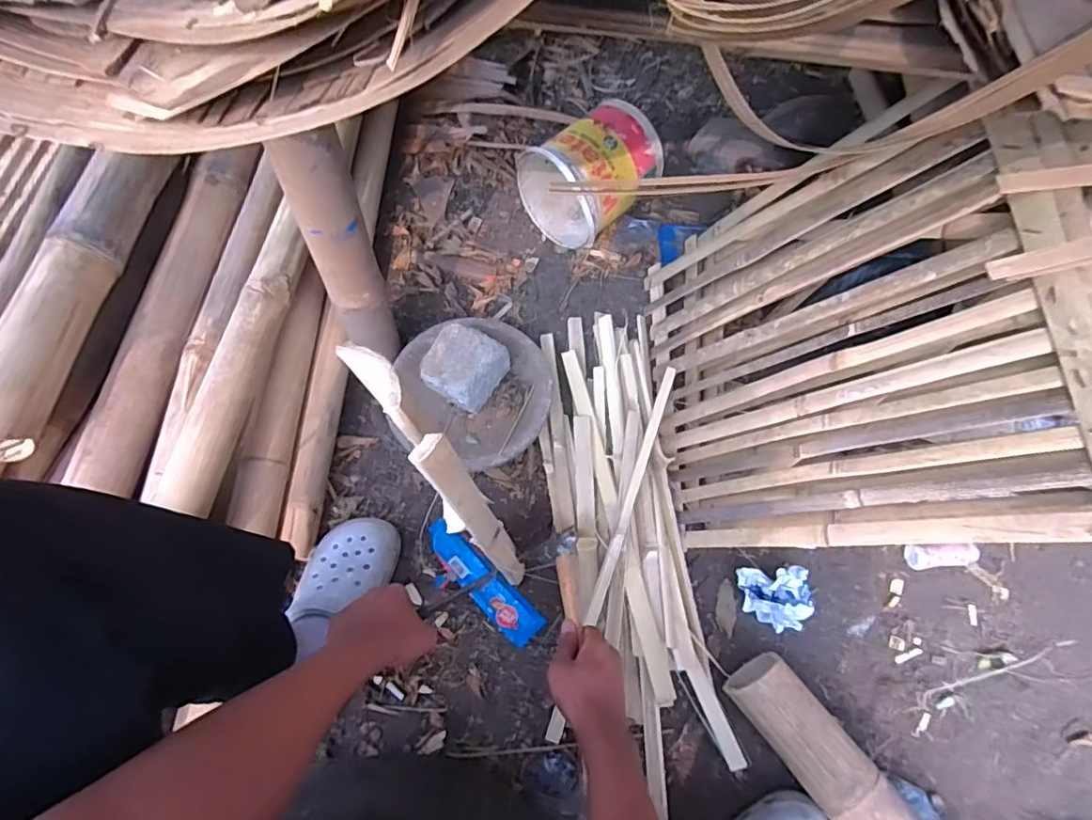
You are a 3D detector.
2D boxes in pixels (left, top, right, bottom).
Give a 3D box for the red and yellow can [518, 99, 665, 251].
[{"bbox_3d":[0.075,-0.412,0.970,0.205,0.171,0.192,-42,73,-14],"label":"red and yellow can"}]

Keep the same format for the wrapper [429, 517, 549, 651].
[{"bbox_3d":[-0.093,0.243,0.793,0.054,0.012,0.212,-43,73,-14],"label":"wrapper"}]

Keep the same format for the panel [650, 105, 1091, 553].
[{"bbox_3d":[0.353,-0.095,0.690,0.067,0.550,0.526,16,69,-32],"label":"panel"}]

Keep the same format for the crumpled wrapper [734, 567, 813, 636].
[{"bbox_3d":[0.314,0.259,0.756,0.099,0.069,0.081,-2,68,1],"label":"crumpled wrapper"}]

